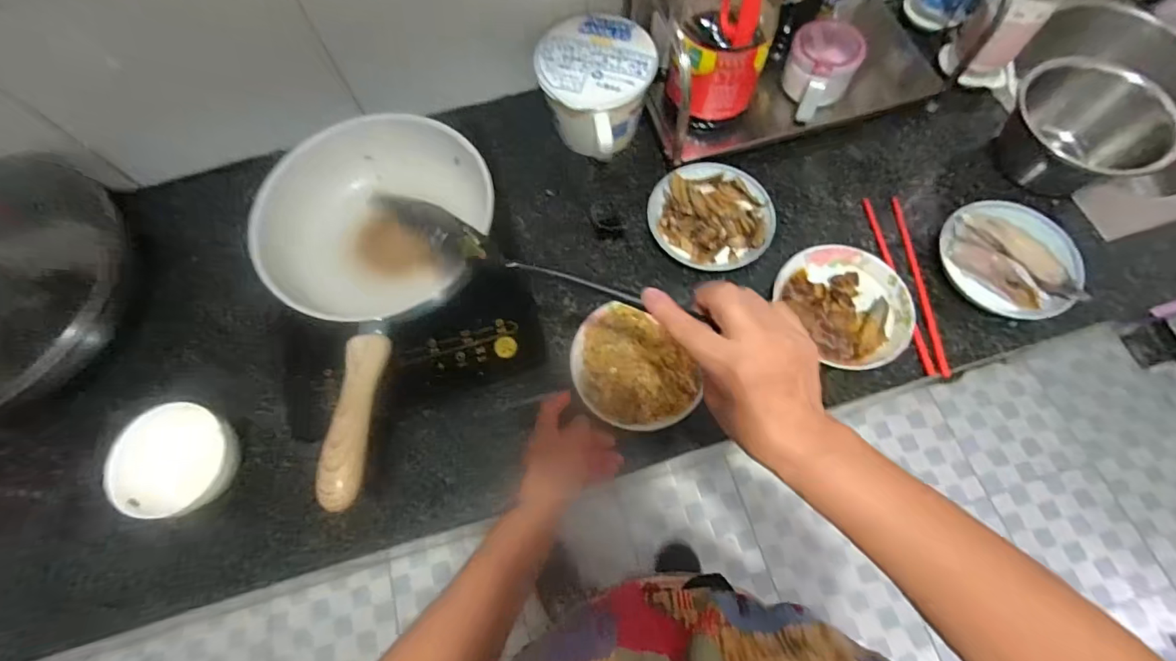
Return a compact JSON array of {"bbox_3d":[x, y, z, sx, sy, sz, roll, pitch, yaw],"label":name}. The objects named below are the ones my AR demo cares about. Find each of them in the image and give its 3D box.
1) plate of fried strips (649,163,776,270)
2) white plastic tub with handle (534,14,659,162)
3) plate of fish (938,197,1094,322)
[{"bbox_3d":[0.156,-0.149,0.637,0.147,0.037,0.146,-1,69,2],"label":"plate of fried strips"},{"bbox_3d":[0.008,-0.315,0.655,0.146,0.113,0.143,-1,69,2],"label":"white plastic tub with handle"},{"bbox_3d":[0.508,-0.093,0.600,0.146,0.031,0.154,-1,69,2],"label":"plate of fish"}]

